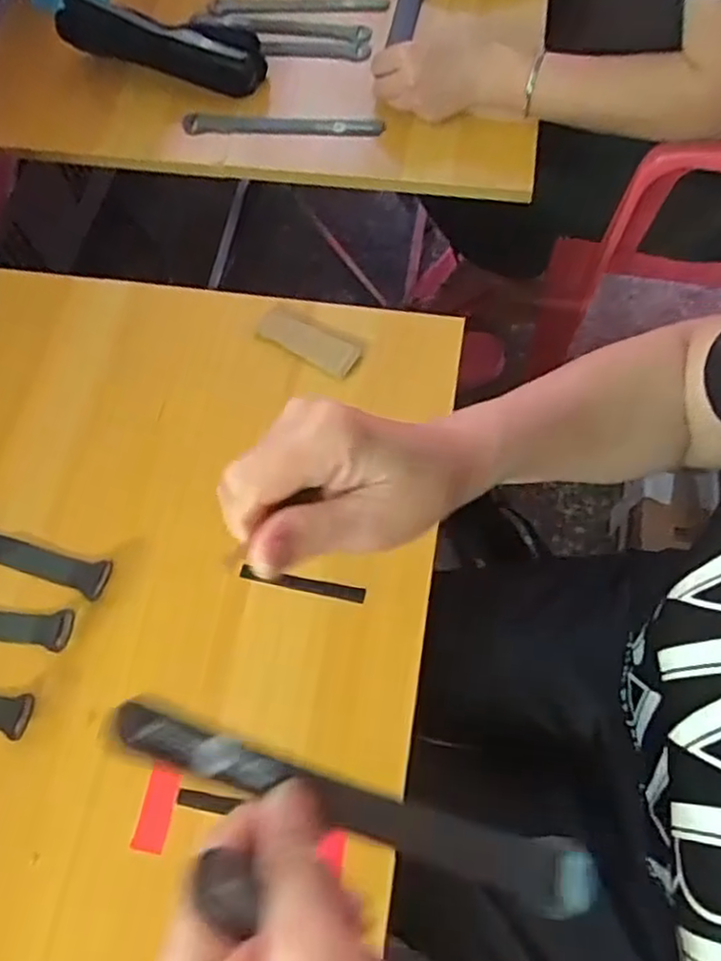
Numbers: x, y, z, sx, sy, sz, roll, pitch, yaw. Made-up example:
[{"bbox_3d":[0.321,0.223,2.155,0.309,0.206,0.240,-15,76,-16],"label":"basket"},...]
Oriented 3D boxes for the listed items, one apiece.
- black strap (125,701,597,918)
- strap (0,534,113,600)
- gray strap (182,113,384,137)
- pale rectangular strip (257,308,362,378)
[{"bbox_3d":[-0.001,0.123,0.269,0.186,0.029,0.023,23,67,-7],"label":"black strap"},{"bbox_3d":[-0.256,0.042,0.483,0.183,0.006,0.023,16,67,9],"label":"strap"},{"bbox_3d":[-0.078,-0.351,0.695,0.197,0.010,0.025,5,66,5],"label":"gray strap"},{"bbox_3d":[-0.040,-0.109,0.541,0.086,0.011,0.030,30,70,15],"label":"pale rectangular strip"}]

